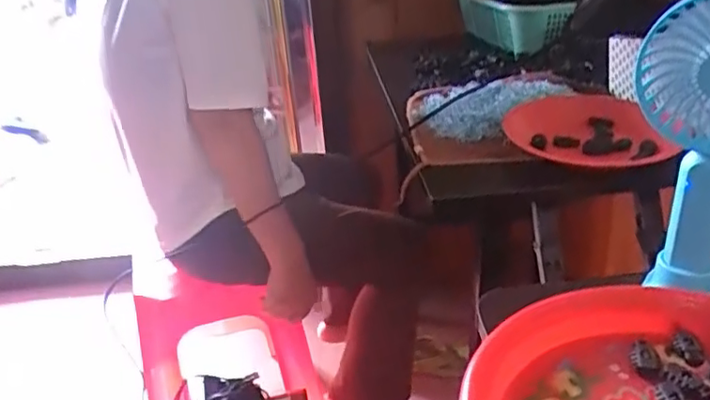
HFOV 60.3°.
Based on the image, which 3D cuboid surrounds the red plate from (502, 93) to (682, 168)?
[{"bbox_3d":[0.263,-0.077,0.714,0.161,0.038,0.169,-3,26,3],"label":"red plate"}]

